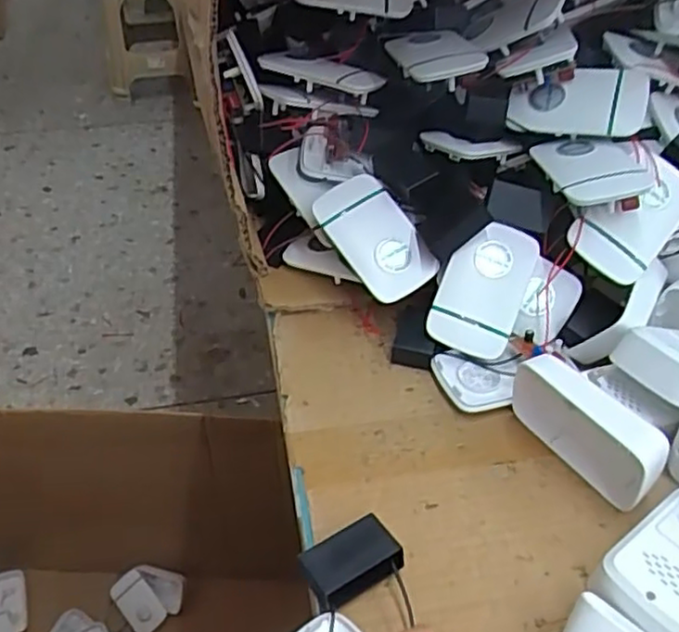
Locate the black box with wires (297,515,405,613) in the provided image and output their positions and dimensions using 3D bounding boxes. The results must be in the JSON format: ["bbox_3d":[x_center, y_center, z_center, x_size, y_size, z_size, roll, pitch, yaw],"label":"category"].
[{"bbox_3d":[0.006,0.130,0.359,0.048,0.023,0.031,-24,47,-23],"label":"black box with wires"}]

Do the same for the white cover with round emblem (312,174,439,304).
[{"bbox_3d":[0.028,-0.060,0.498,0.059,0.010,0.097,-35,77,-18],"label":"white cover with round emblem"}]

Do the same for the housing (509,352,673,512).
[{"bbox_3d":[0.147,0.066,0.408,0.022,0.052,0.094,-26,48,-25],"label":"housing"}]

